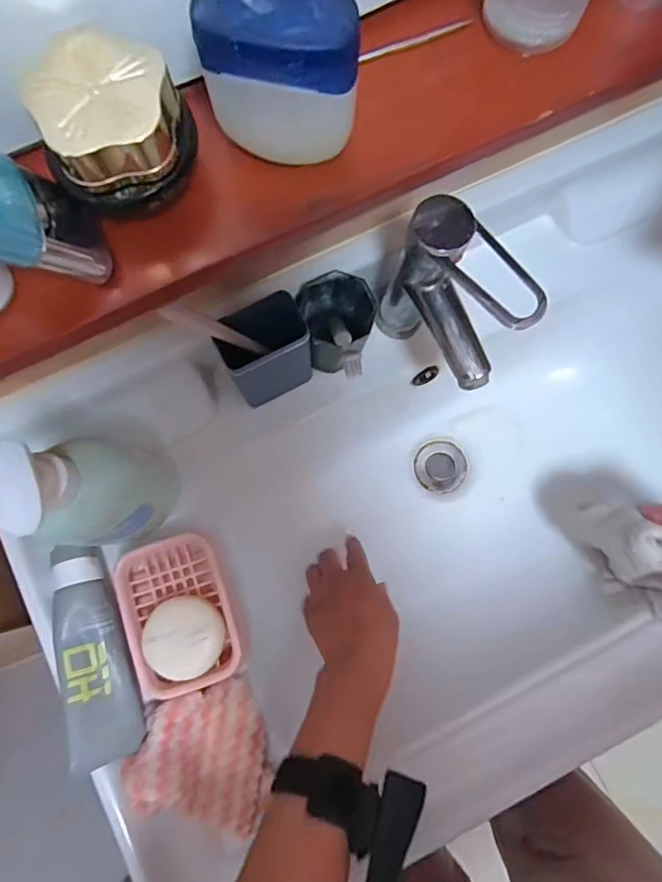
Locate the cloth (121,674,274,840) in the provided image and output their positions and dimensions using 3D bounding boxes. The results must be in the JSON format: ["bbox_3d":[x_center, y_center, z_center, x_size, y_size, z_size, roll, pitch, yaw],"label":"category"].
[{"bbox_3d":[-0.100,0.260,0.430,0.099,0.043,0.114,-20,80,-4],"label":"cloth"}]

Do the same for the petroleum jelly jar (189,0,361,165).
[{"bbox_3d":[-0.018,-0.136,0.199,0.055,0.059,0.031,7,79,1],"label":"petroleum jelly jar"}]

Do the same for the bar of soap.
[{"bbox_3d":[-0.117,0.156,0.433,0.063,0.015,0.060,0,79,0],"label":"bar of soap"}]

